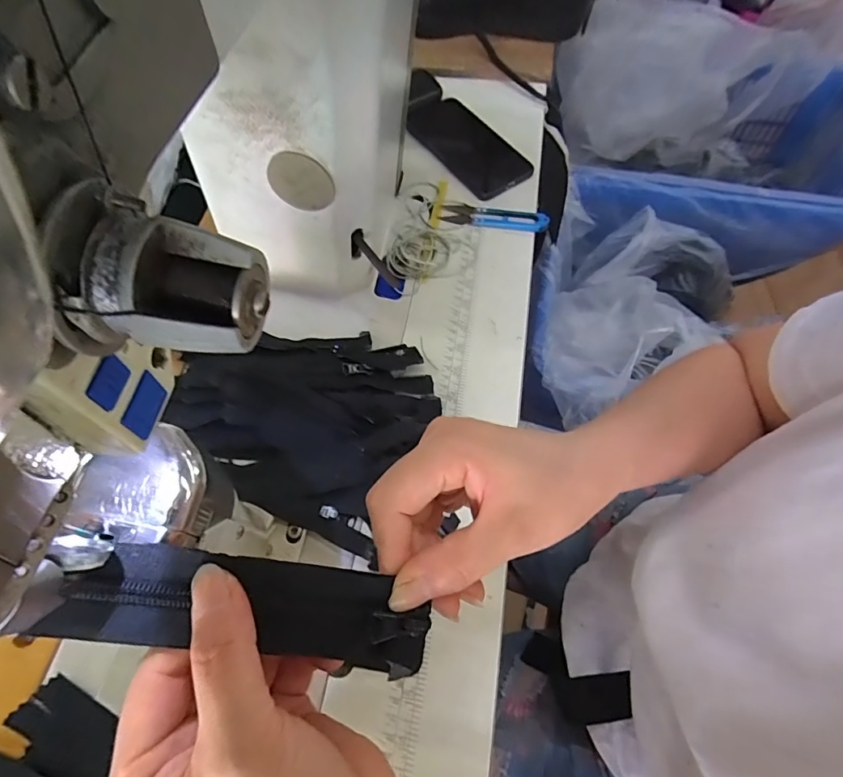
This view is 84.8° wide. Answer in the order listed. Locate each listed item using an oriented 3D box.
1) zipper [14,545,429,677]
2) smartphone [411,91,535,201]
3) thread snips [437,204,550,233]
[{"bbox_3d":[-0.064,0.084,0.180,0.137,0.011,0.036,14,71,-9],"label":"zipper"},{"bbox_3d":[0.049,-0.294,0.549,0.083,0.009,0.174,-31,69,-17],"label":"smartphone"},{"bbox_3d":[0.080,-0.189,0.504,0.113,0.014,0.027,13,64,4],"label":"thread snips"}]

